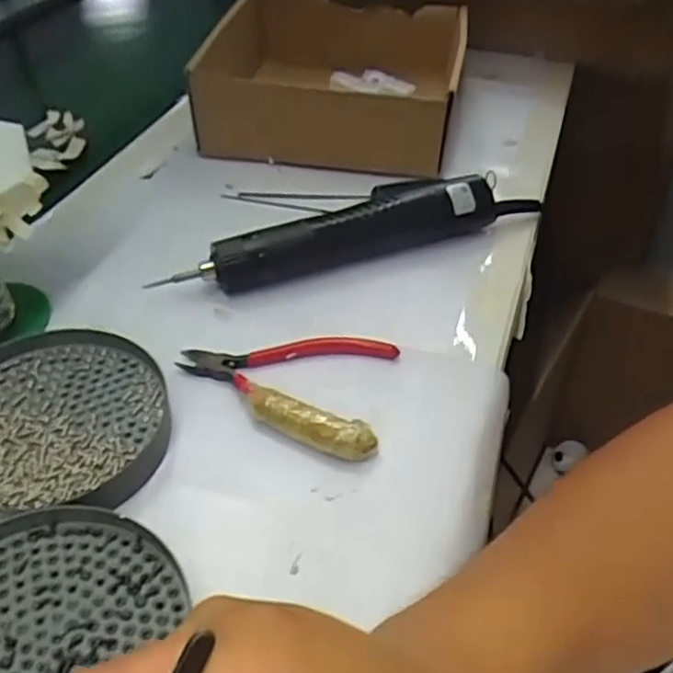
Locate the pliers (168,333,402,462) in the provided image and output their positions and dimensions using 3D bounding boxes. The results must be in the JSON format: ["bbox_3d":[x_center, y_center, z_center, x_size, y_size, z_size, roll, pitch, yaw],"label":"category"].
[{"bbox_3d":[-0.030,0.025,0.375,0.114,0.018,0.081,9,43,9],"label":"pliers"}]

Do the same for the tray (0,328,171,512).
[{"bbox_3d":[-0.142,0.040,0.345,0.112,0.016,0.107,0,42,0],"label":"tray"}]

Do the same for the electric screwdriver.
[{"bbox_3d":[0.019,-0.073,0.457,0.260,0.032,0.032,-16,45,-18],"label":"electric screwdriver"}]

